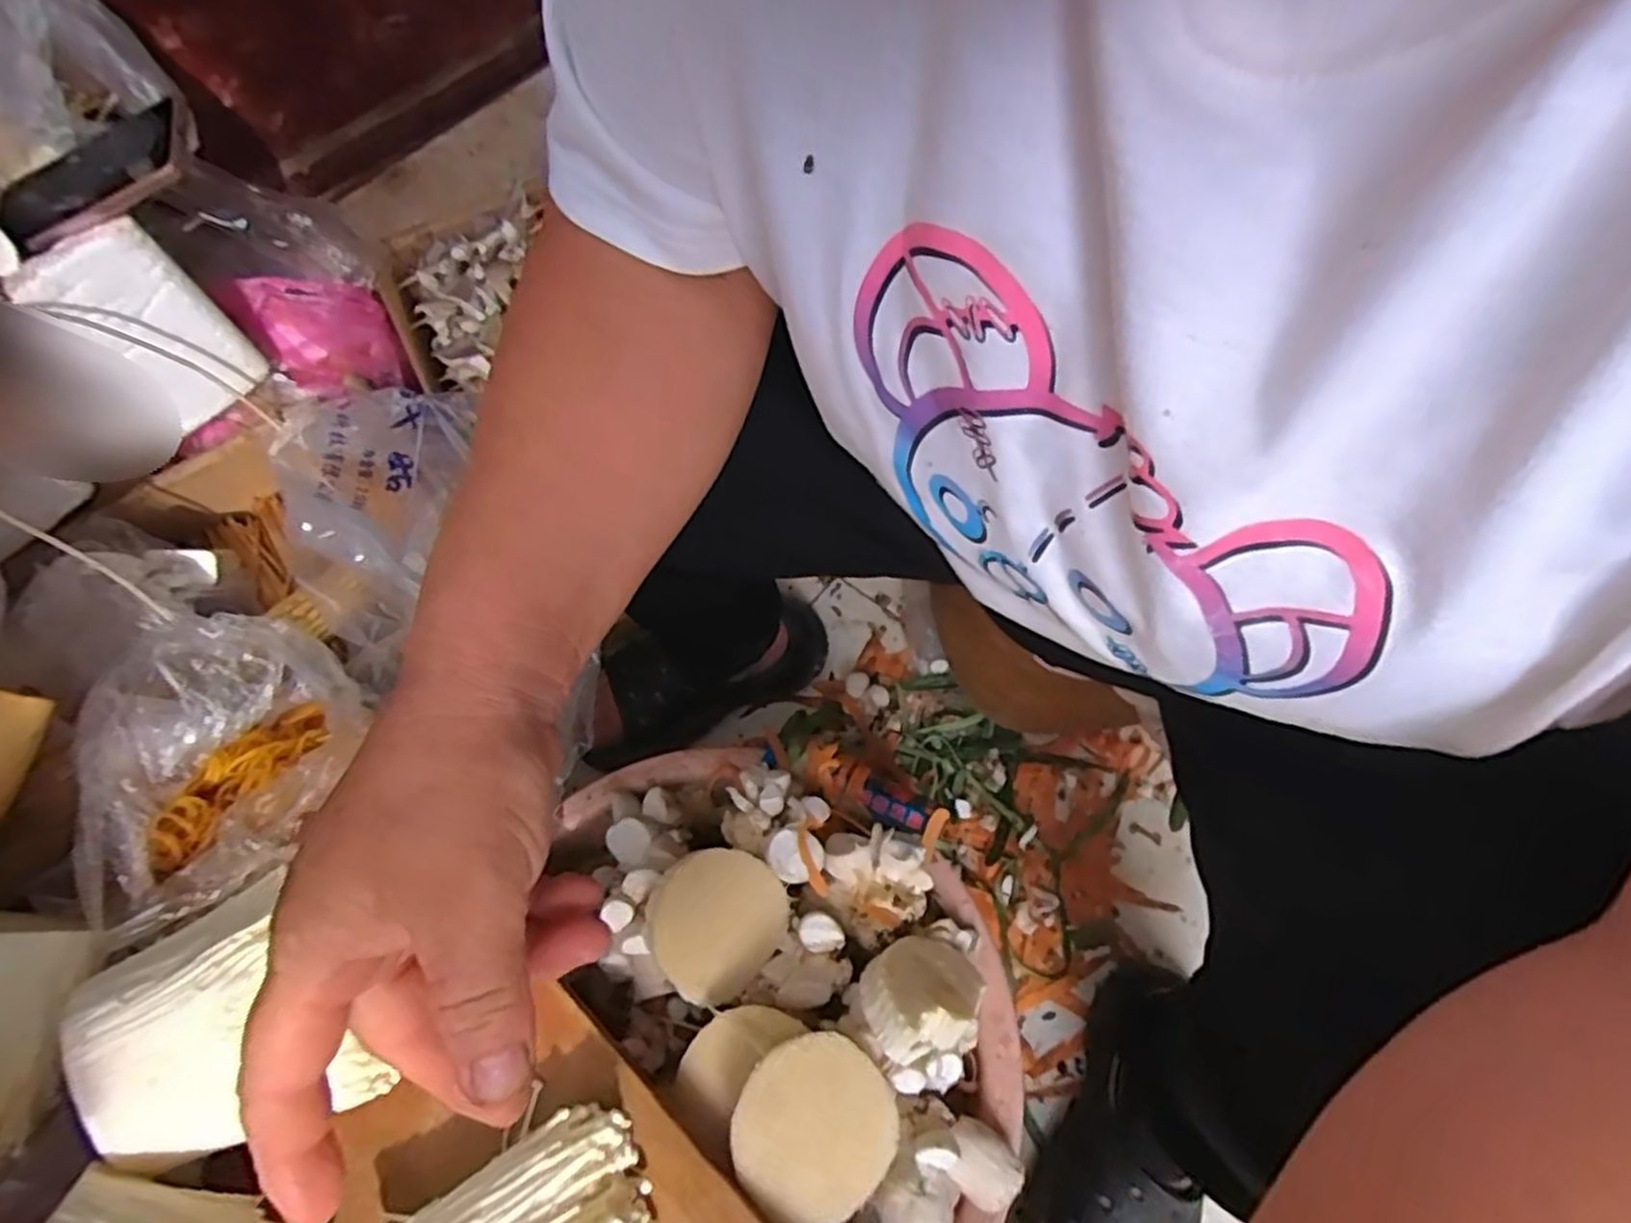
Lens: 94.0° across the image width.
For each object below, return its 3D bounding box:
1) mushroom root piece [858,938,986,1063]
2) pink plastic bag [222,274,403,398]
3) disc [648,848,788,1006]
[{"bbox_3d":[0.059,0.229,0.453,0.076,0.036,0.062,5,29,-36],"label":"mushroom root piece"},{"bbox_3d":[-0.480,-0.272,0.744,0.116,0.062,0.168,-39,67,-15],"label":"pink plastic bag"},{"bbox_3d":[-0.059,0.187,0.462,0.082,0.015,0.082,6,78,-32],"label":"disc"}]

